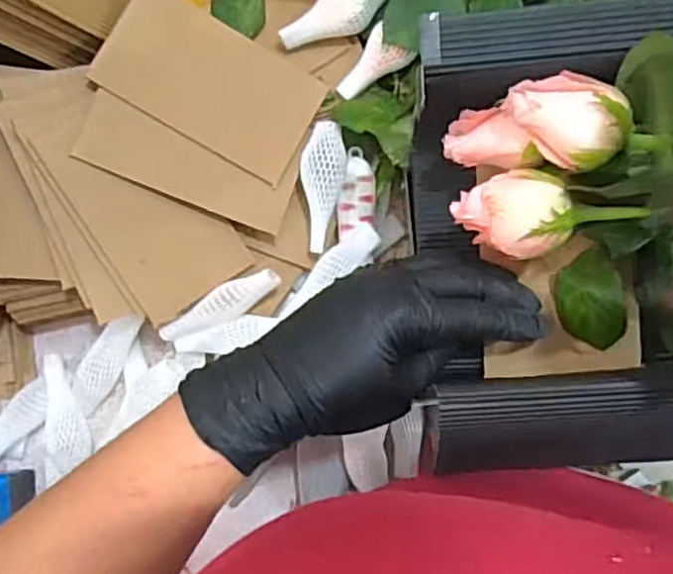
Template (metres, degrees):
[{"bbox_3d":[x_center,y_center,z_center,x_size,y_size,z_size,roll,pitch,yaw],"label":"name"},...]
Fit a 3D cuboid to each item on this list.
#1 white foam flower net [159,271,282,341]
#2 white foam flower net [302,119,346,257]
[{"bbox_3d":[-0.079,0.013,0.460,0.088,0.015,0.021,-27,84,13],"label":"white foam flower net"},{"bbox_3d":[-0.009,-0.068,0.472,0.030,0.022,0.086,1,84,2],"label":"white foam flower net"}]

